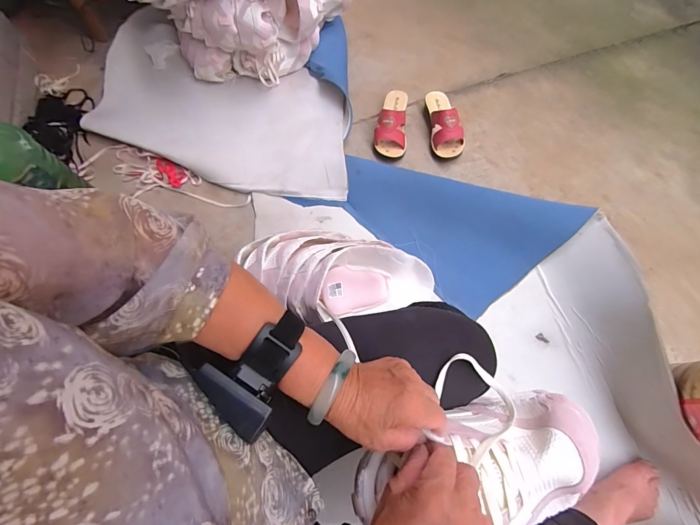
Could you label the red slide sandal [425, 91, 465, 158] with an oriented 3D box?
[{"bbox_3d":[0.258,-0.387,0.957,0.083,0.082,0.221,-3,66,0],"label":"red slide sandal"}]

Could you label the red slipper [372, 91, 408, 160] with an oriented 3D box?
[{"bbox_3d":[0.114,-0.392,0.973,0.087,0.077,0.223,4,66,3],"label":"red slipper"}]

